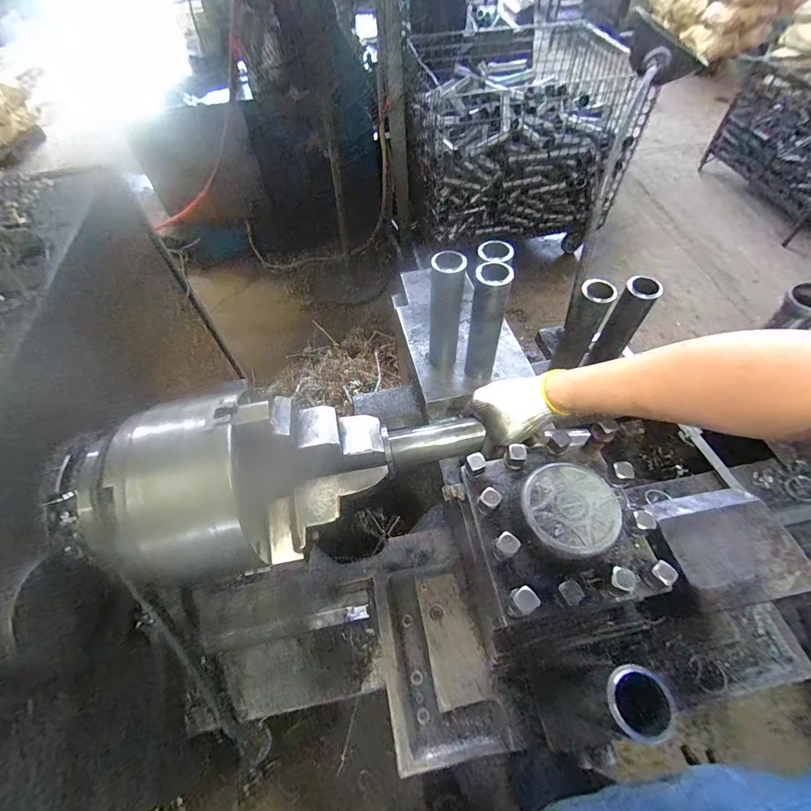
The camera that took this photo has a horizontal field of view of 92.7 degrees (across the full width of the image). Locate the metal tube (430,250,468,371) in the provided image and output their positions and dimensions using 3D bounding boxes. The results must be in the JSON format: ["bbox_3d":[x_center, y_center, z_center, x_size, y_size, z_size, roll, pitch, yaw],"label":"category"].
[{"bbox_3d":[0.058,-0.130,0.571,0.045,0.190,0.037,2,56,4],"label":"metal tube"}]

